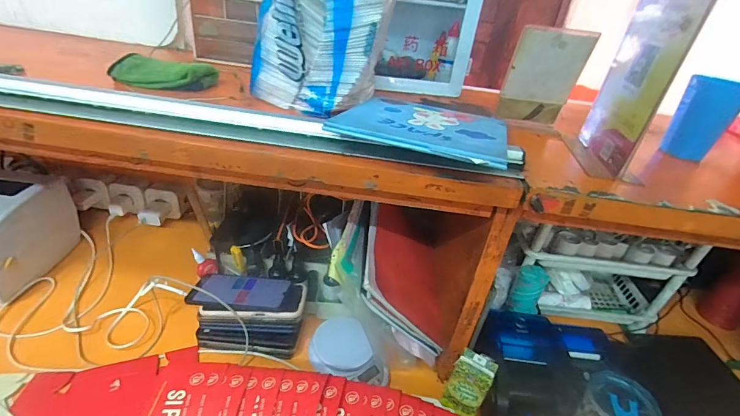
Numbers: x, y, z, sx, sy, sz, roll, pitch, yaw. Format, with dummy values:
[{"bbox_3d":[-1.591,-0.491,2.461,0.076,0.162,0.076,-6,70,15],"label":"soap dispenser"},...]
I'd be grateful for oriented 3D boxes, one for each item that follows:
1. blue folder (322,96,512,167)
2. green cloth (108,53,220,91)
[{"bbox_3d":[0.071,-0.103,0.449,0.188,0.011,0.196,17,32,15],"label":"blue folder"},{"bbox_3d":[-0.306,-0.200,0.551,0.133,0.034,0.068,10,31,3],"label":"green cloth"}]

